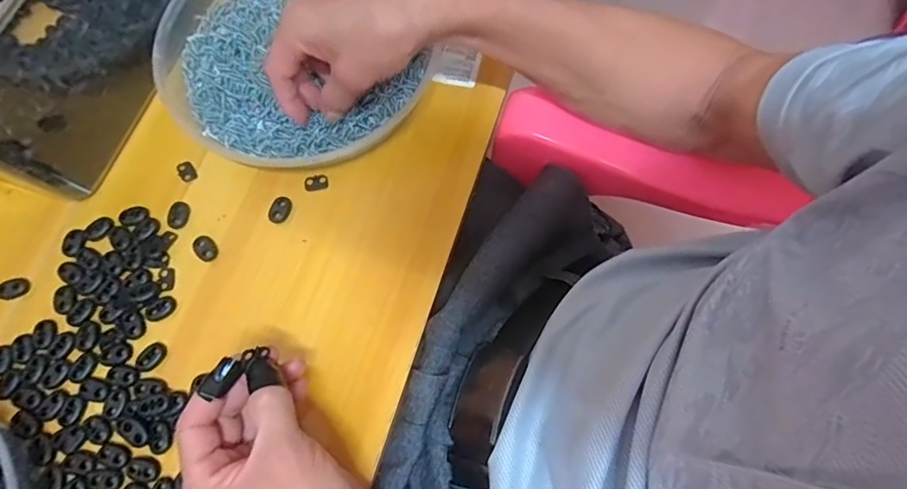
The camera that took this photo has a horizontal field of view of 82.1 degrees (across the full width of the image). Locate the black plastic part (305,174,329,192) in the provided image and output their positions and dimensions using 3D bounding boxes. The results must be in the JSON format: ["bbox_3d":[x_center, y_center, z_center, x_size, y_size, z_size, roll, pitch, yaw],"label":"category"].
[{"bbox_3d":[-0.109,-0.049,0.413,0.019,0.004,0.014,-11,71,-2],"label":"black plastic part"}]

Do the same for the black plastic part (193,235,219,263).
[{"bbox_3d":[-0.189,0.003,0.397,0.015,0.005,0.021,-40,74,-11],"label":"black plastic part"}]

